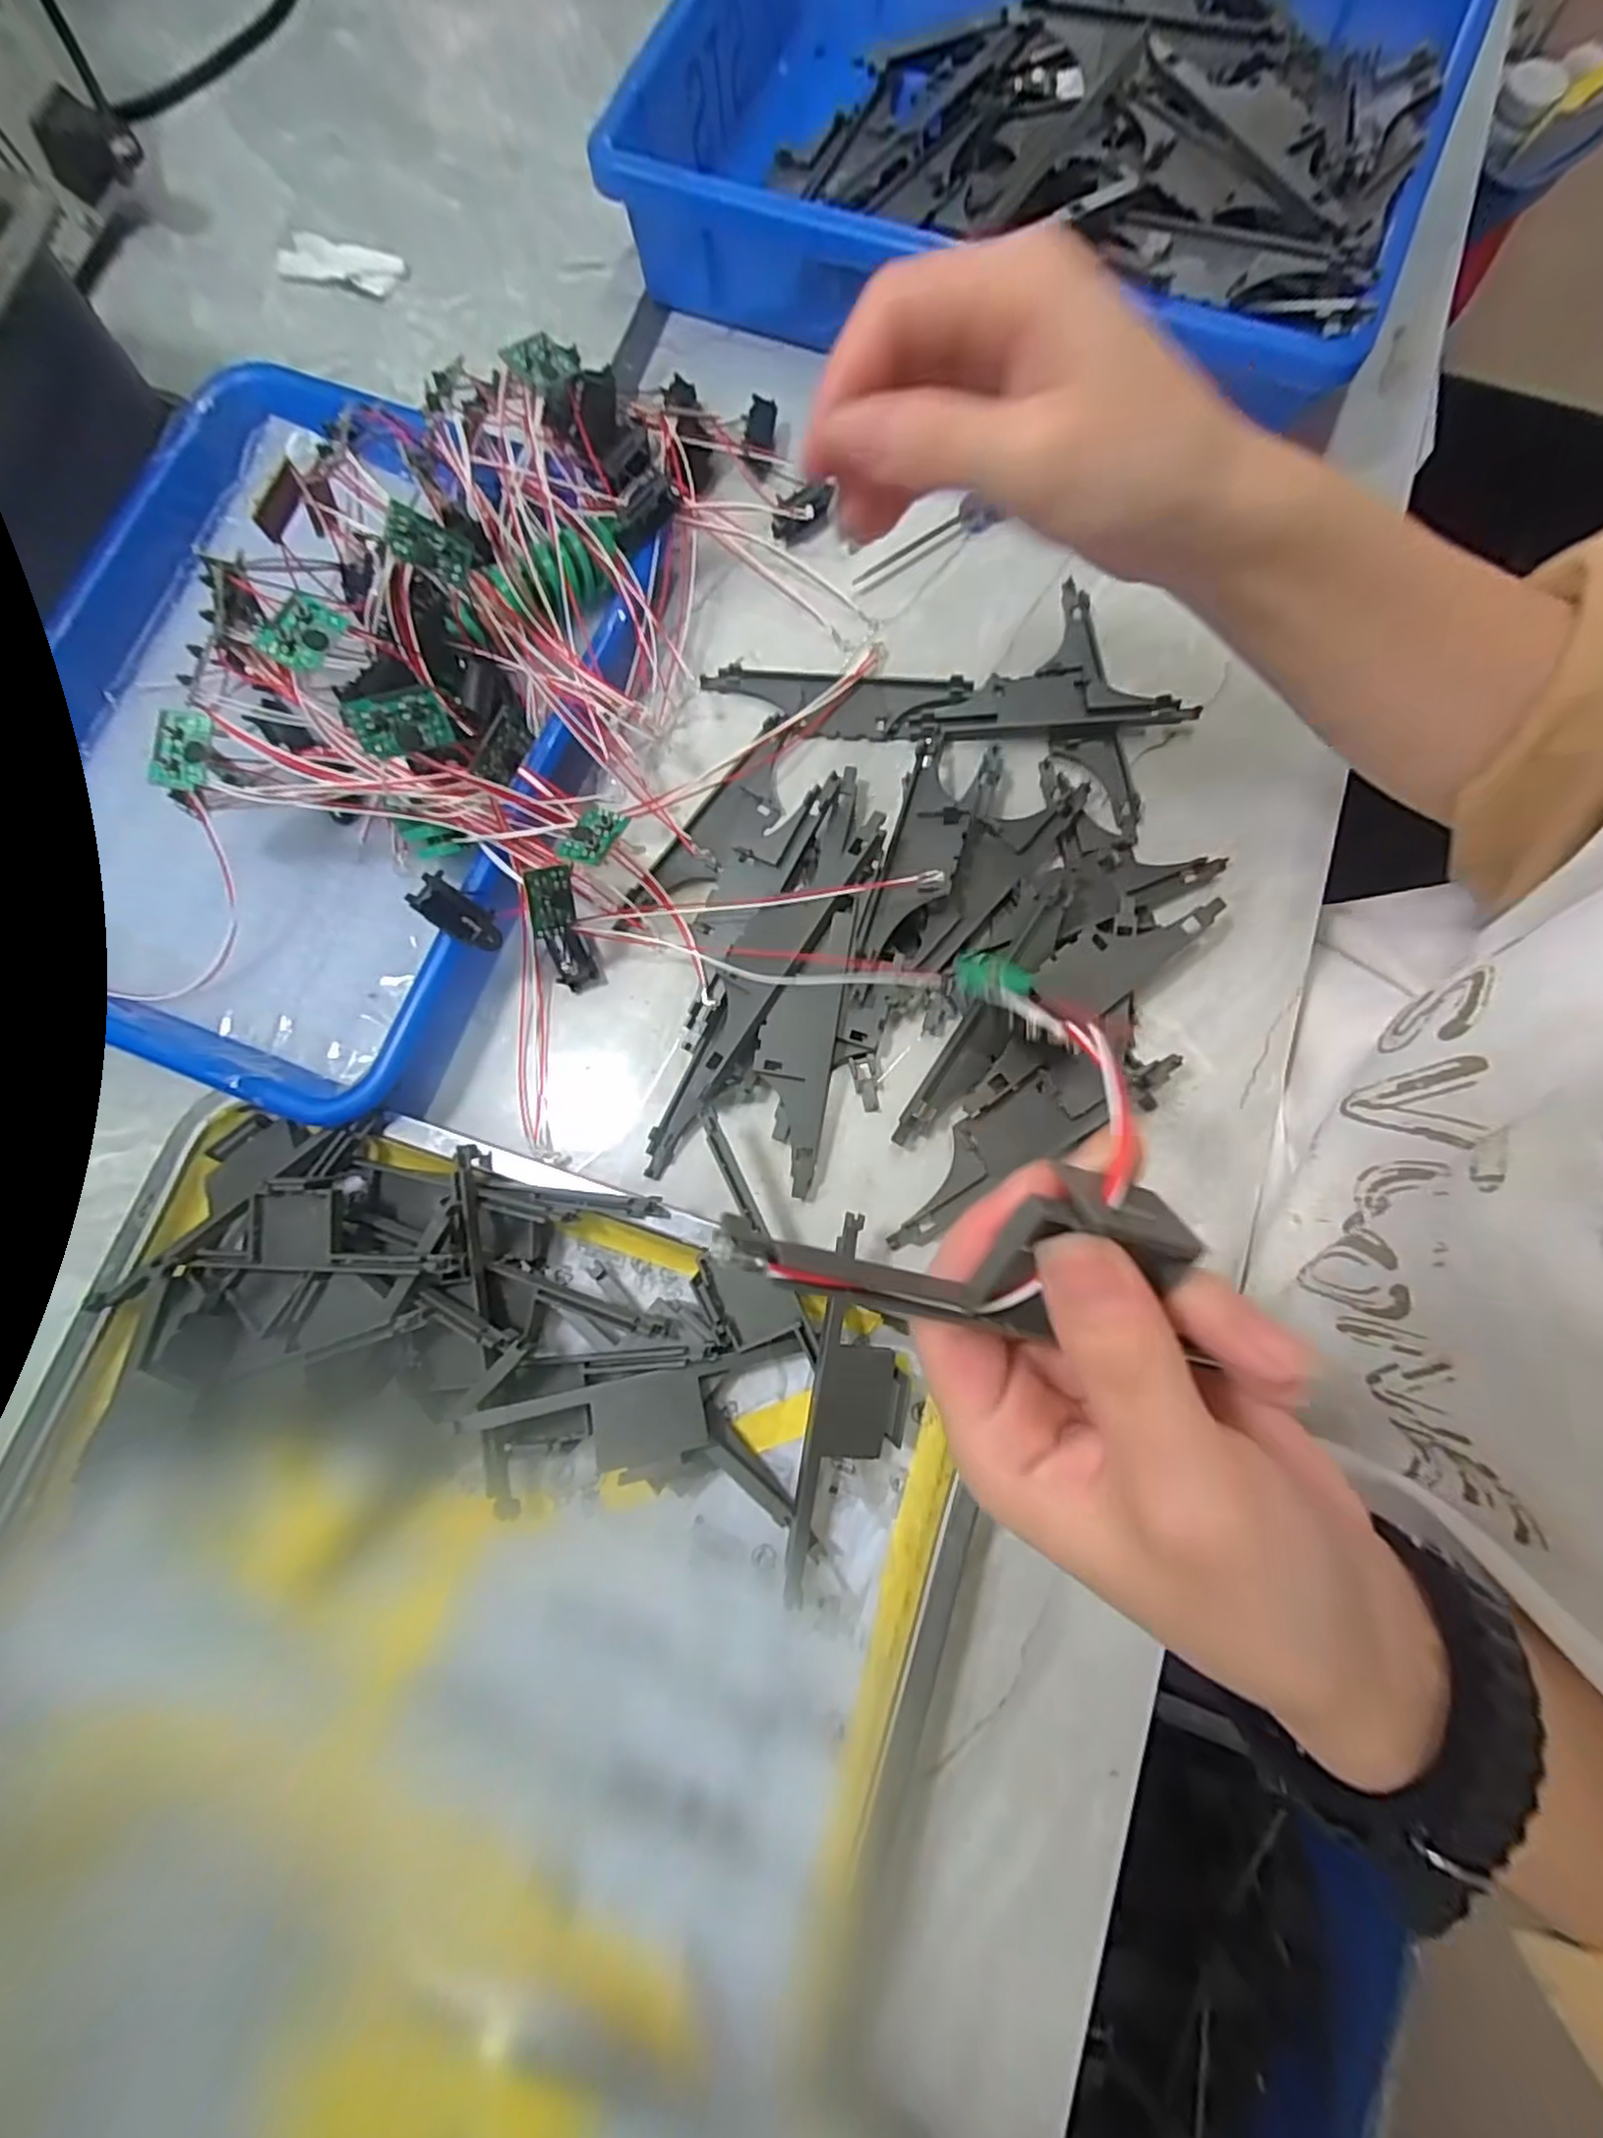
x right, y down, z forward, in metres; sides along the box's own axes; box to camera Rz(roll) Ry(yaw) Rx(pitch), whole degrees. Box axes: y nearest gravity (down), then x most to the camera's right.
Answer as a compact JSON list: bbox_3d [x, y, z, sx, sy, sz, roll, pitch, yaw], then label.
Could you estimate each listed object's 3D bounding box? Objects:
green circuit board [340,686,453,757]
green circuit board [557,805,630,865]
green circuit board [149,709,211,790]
[{"bbox_3d":[-0.136,-0.118,0.243,0.029,0.004,0.018,-25,123,-18],"label":"green circuit board"},{"bbox_3d":[-0.081,-0.091,0.278,0.018,0.004,0.029,17,63,6],"label":"green circuit board"},{"bbox_3d":[-0.236,-0.122,0.271,0.017,0.004,0.030,6,87,-24],"label":"green circuit board"}]

